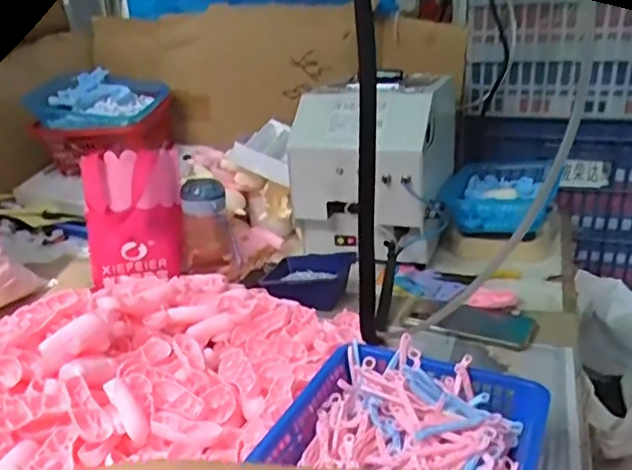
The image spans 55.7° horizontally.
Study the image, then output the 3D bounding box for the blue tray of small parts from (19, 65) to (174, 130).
[{"bbox_3d":[-0.416,-0.264,1.149,0.221,0.089,0.158,4,21,17],"label":"blue tray of small parts"}]

